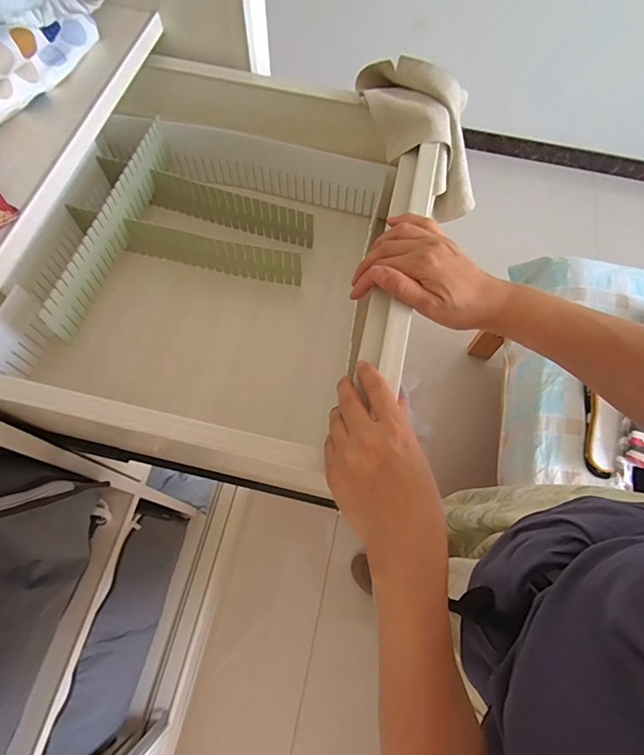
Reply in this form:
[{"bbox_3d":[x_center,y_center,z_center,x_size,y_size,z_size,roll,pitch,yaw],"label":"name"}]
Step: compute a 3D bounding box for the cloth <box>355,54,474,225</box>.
[{"bbox_3d":[0.118,-0.279,0.497,0.102,0.094,0.205,-42,107,-18],"label":"cloth"}]

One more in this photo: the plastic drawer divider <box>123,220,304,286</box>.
[{"bbox_3d":[-0.145,-0.163,0.556,0.238,0.067,0.009,13,68,2],"label":"plastic drawer divider"}]

